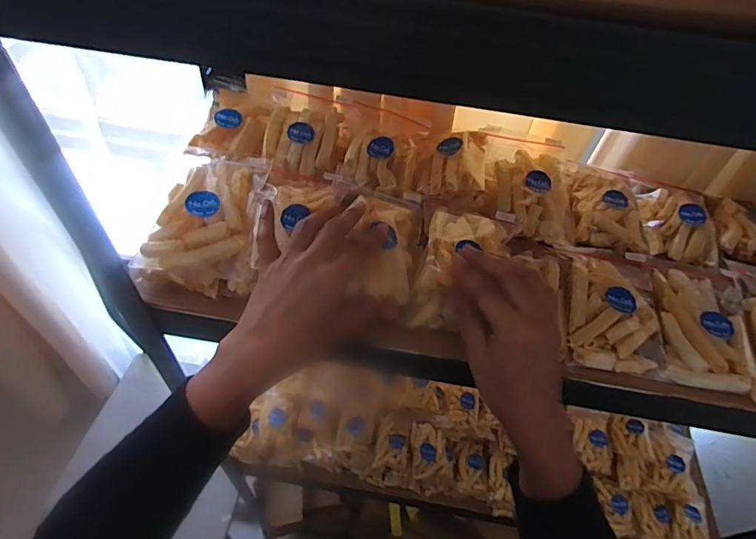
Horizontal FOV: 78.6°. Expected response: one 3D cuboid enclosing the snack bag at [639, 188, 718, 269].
[{"bbox_3d":[0.351,-0.062,0.539,0.079,0.026,0.130,19,52,10],"label":"snack bag"}]

